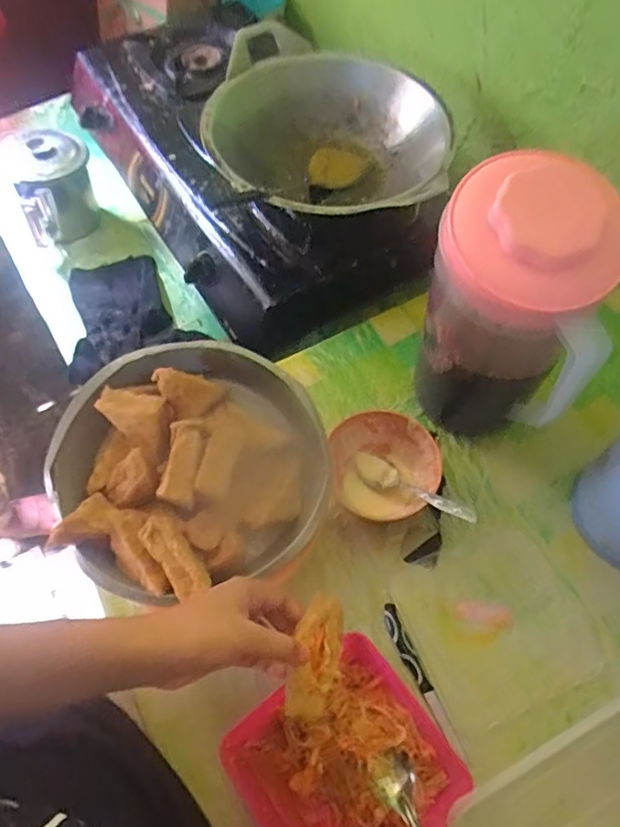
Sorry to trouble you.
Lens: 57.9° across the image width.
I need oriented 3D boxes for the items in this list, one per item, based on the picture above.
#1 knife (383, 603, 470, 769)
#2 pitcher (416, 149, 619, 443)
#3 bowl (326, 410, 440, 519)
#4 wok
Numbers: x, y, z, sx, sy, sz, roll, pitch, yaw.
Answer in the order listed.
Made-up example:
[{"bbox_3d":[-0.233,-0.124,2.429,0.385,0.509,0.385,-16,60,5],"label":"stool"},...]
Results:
[{"bbox_3d":[0.109,0.262,0.548,0.018,0.006,0.152,-20,63,-10],"label":"knife"},{"bbox_3d":[0.188,-0.080,0.561,0.153,0.309,0.144,15,62,9],"label":"pitcher"},{"bbox_3d":[0.085,0.059,0.630,0.113,0.055,0.109,0,61,1],"label":"bowl"},{"bbox_3d":[-0.005,-0.383,0.802,0.303,0.127,0.364,-37,67,-18],"label":"wok"}]

